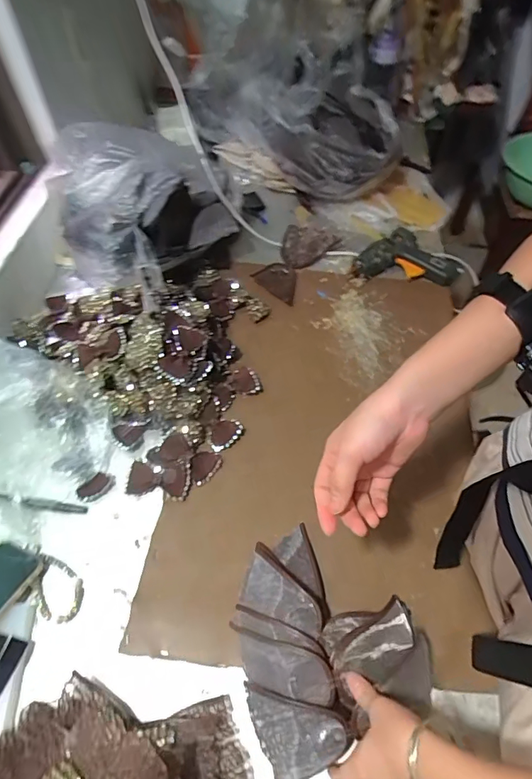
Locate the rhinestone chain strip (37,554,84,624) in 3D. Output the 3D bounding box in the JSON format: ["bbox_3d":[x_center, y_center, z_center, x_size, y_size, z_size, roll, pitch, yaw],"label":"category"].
[{"bbox_3d":[-0.266,0.255,0.591,0.056,0.006,0.086,-6,56,-7],"label":"rhinestone chain strip"}]

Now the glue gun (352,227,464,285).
[{"bbox_3d":[0.278,-0.243,0.905,0.178,0.048,0.160,-38,63,-22],"label":"glue gun"}]

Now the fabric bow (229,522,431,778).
[{"bbox_3d":[0.064,0.274,0.538,0.205,0.062,0.225,-16,58,-13],"label":"fabric bow"}]

